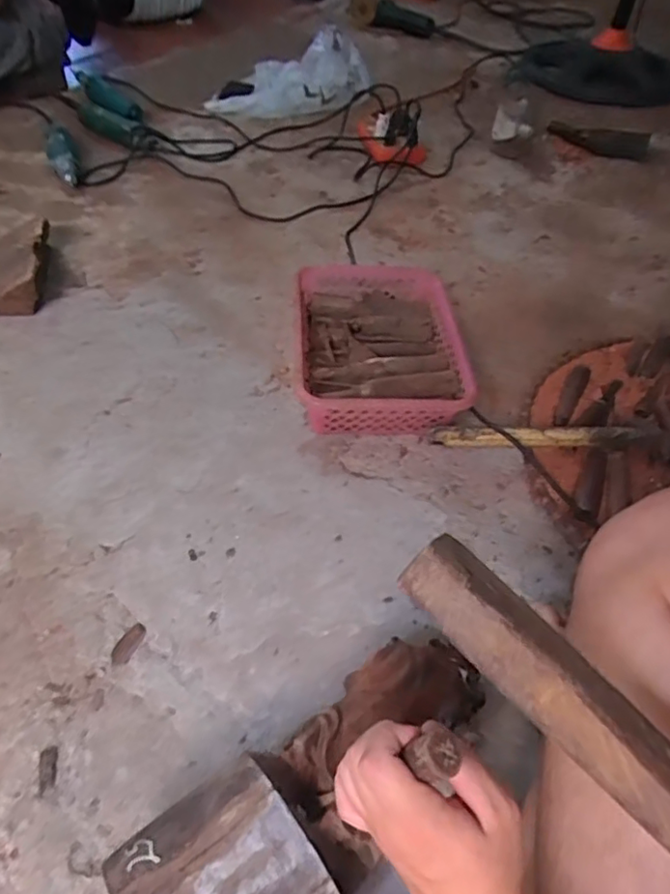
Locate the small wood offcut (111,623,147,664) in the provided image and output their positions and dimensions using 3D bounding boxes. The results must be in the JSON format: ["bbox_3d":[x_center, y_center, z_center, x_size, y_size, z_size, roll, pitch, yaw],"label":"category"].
[{"bbox_3d":[-0.207,0.196,0.591,0.020,0.006,0.043,19,49,13],"label":"small wood offcut"}]

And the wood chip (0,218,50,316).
[{"bbox_3d":[-0.503,-0.287,0.922,0.107,0.063,0.181,-5,51,-9],"label":"wood chip"}]

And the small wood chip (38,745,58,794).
[{"bbox_3d":[-0.251,0.281,0.516,0.015,0.005,0.036,-8,49,-11],"label":"small wood chip"}]

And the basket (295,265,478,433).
[{"bbox_3d":[0.064,-0.152,0.868,0.236,0.083,0.313,0,48,-4],"label":"basket"}]

